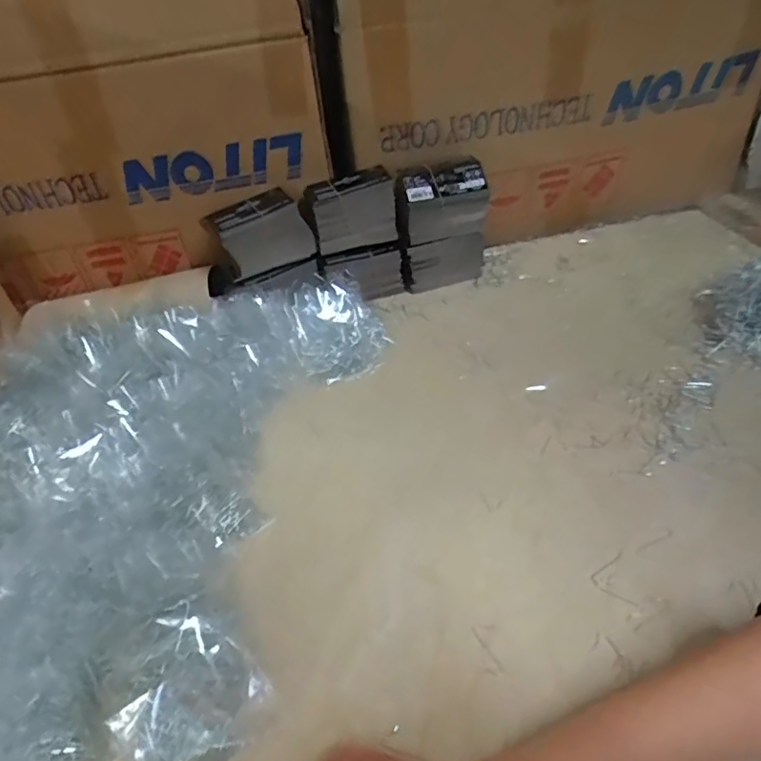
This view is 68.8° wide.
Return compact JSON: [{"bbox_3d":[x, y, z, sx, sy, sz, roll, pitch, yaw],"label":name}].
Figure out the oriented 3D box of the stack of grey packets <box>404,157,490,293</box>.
[{"bbox_3d":[0.084,-0.199,0.718,0.104,0.145,0.069,-1,40,9],"label":"stack of grey packets"}]

